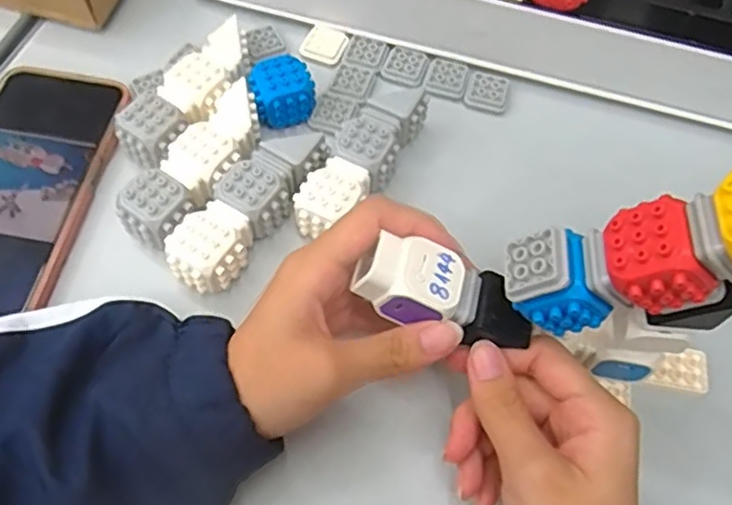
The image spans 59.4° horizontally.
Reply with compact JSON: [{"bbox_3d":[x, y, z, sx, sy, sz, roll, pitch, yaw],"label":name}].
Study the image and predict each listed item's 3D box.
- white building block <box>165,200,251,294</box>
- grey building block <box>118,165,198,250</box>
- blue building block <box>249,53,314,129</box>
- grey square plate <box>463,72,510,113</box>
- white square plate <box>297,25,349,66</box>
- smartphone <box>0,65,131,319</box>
[{"bbox_3d":[-0.083,-0.001,0.348,0.035,0.035,0.043,25,65,9],"label":"white building block"},{"bbox_3d":[-0.113,-0.020,0.355,0.035,0.035,0.034,35,66,13],"label":"grey building block"},{"bbox_3d":[-0.051,-0.099,0.395,0.035,0.031,0.029,-18,66,-12],"label":"blue building block"},{"bbox_3d":[0.081,-0.106,0.426,0.028,0.009,0.024,19,64,6],"label":"grey square plate"},{"bbox_3d":[-0.028,-0.140,0.436,0.028,0.004,0.028,20,64,7],"label":"white square plate"},{"bbox_3d":[-0.202,-0.039,0.376,0.083,0.014,0.167,11,63,2],"label":"smartphone"}]

